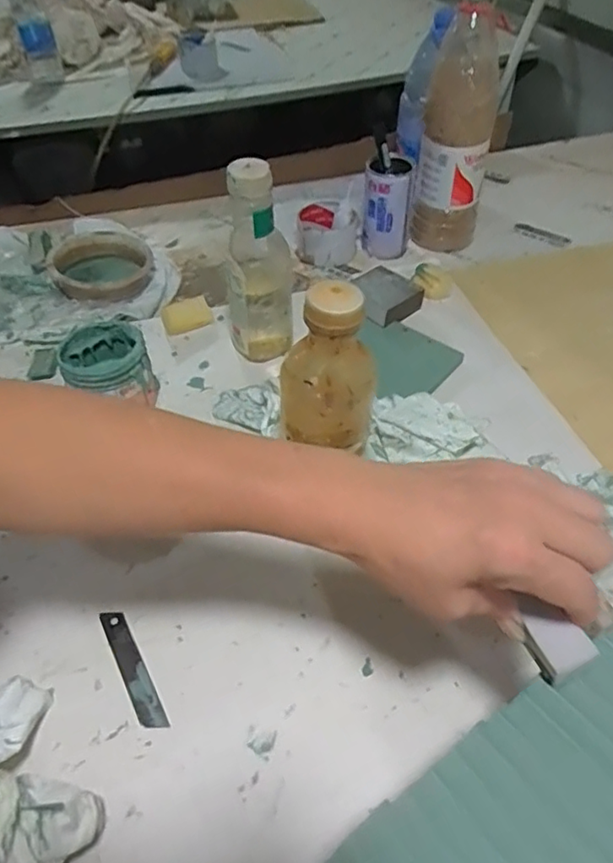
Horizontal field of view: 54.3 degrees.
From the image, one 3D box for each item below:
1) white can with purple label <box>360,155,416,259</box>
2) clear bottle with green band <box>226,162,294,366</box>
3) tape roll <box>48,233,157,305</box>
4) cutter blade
[{"bbox_3d":[0.107,-0.294,0.797,0.063,0.128,0.054,8,49,7],"label":"white can with purple label"},{"bbox_3d":[-0.047,-0.165,0.598,0.063,0.200,0.061,-3,48,-3],"label":"clear bottle with green band"},{"bbox_3d":[-0.263,-0.215,0.768,0.124,0.028,0.124,0,48,0],"label":"tape roll"},{"bbox_3d":[-0.128,0.172,0.436,0.017,0.005,0.095,-26,54,-18],"label":"cutter blade"}]

